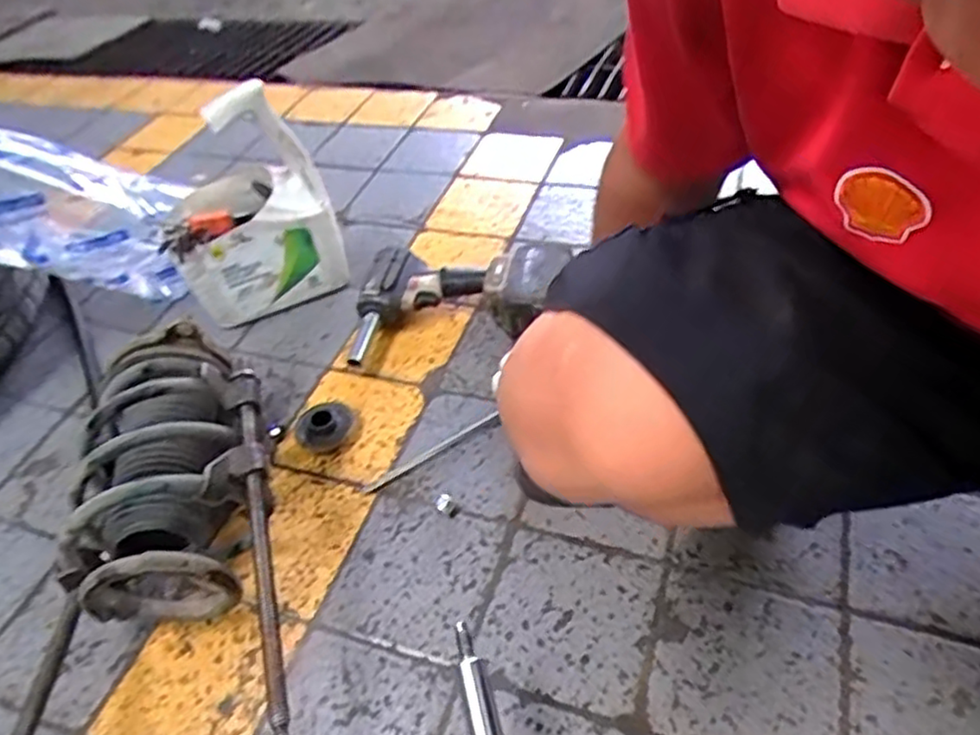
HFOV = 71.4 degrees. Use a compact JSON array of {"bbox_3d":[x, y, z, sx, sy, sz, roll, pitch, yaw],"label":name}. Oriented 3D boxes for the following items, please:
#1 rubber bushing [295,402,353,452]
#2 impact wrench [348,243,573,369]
[{"bbox_3d":[-0.194,0.068,0.798,0.066,0.029,0.064,-25,49,-13],"label":"rubber bushing"},{"bbox_3d":[-0.040,-0.083,0.867,0.257,0.085,0.157,1,48,11],"label":"impact wrench"}]

